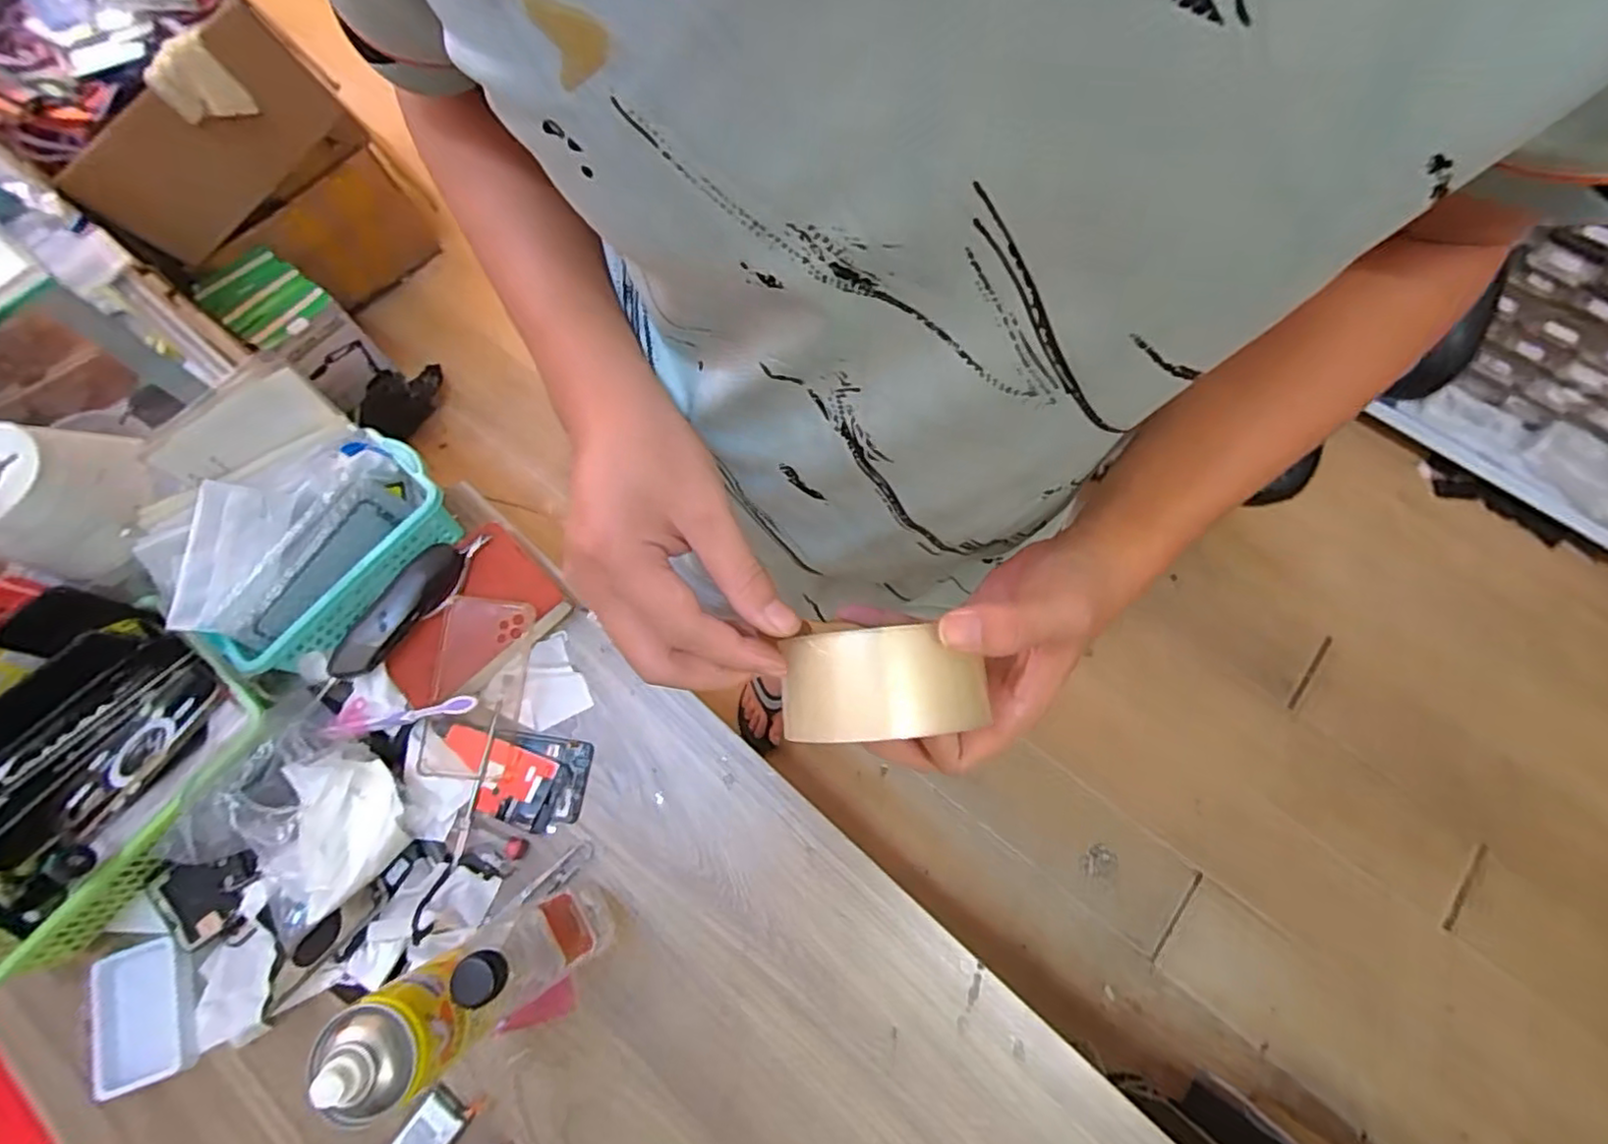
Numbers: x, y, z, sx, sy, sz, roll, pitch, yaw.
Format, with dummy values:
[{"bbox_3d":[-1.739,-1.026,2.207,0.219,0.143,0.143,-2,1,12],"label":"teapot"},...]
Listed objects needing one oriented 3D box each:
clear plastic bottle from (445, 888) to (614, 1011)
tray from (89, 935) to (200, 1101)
[{"bbox_3d":[-0.193,0.271,0.498,0.055,0.193,0.051,-19,73,-6],"label":"clear plastic bottle"},{"bbox_3d":[-0.555,0.370,0.565,0.080,0.016,0.106,-17,73,-5],"label":"tray"}]

